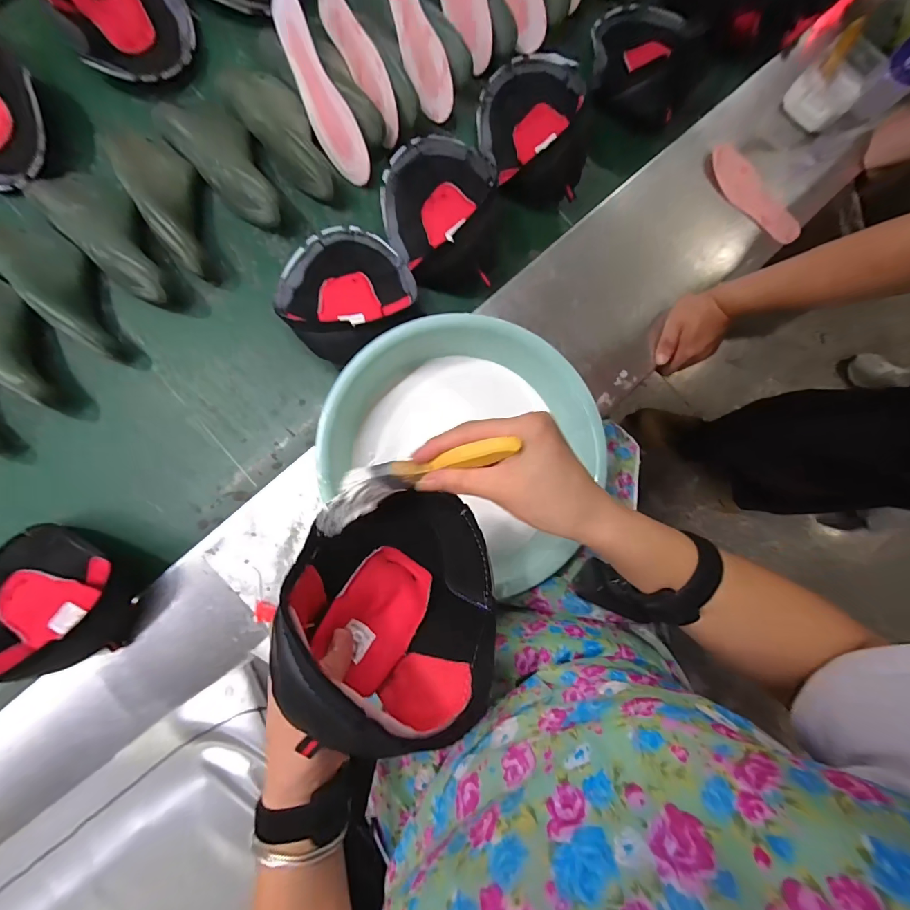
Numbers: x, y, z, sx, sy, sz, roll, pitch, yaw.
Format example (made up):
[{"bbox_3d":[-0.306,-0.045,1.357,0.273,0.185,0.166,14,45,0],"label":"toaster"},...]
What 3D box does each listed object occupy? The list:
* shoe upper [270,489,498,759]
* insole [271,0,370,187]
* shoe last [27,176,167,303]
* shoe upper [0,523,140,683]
[{"bbox_3d":[-0.040,0.115,0.309,0.142,0.138,0.158,1,87,-5],"label":"shoe upper"},{"bbox_3d":[-0.186,-0.495,0.564,0.008,0.070,0.222,-47,120,-42],"label":"insole"},{"bbox_3d":[-0.451,-0.291,0.527,0.089,0.065,0.219,-41,91,-5],"label":"shoe last"},{"bbox_3d":[-0.474,0.163,0.479,0.181,0.102,0.151,-2,84,-7],"label":"shoe upper"}]

